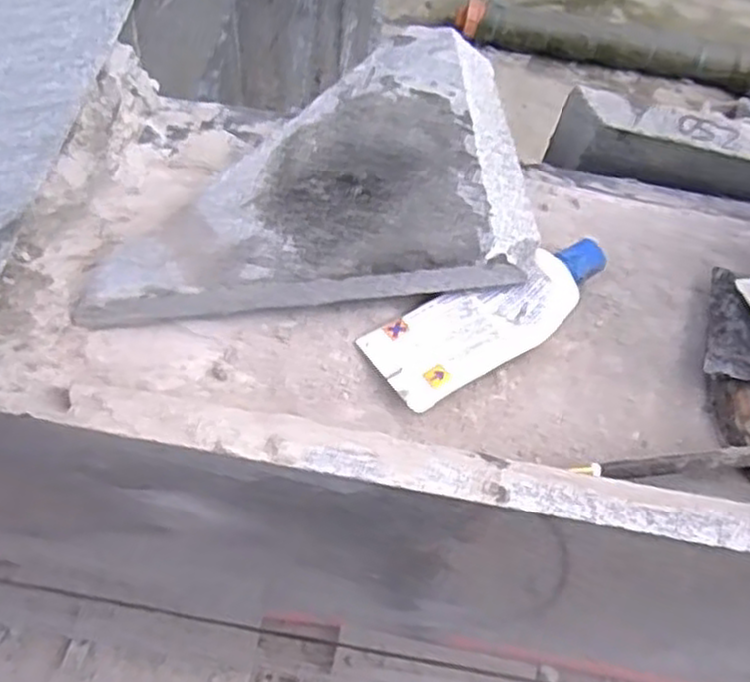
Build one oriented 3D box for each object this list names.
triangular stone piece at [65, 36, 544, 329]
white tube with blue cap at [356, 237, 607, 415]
[{"bbox_3d":[-0.029,-0.080,0.347,0.182,0.023,0.141,-5,63,-7],"label":"triangular stone piece"},{"bbox_3d":[0.050,-0.012,0.329,0.107,0.017,0.042,-29,68,-17],"label":"white tube with blue cap"}]

